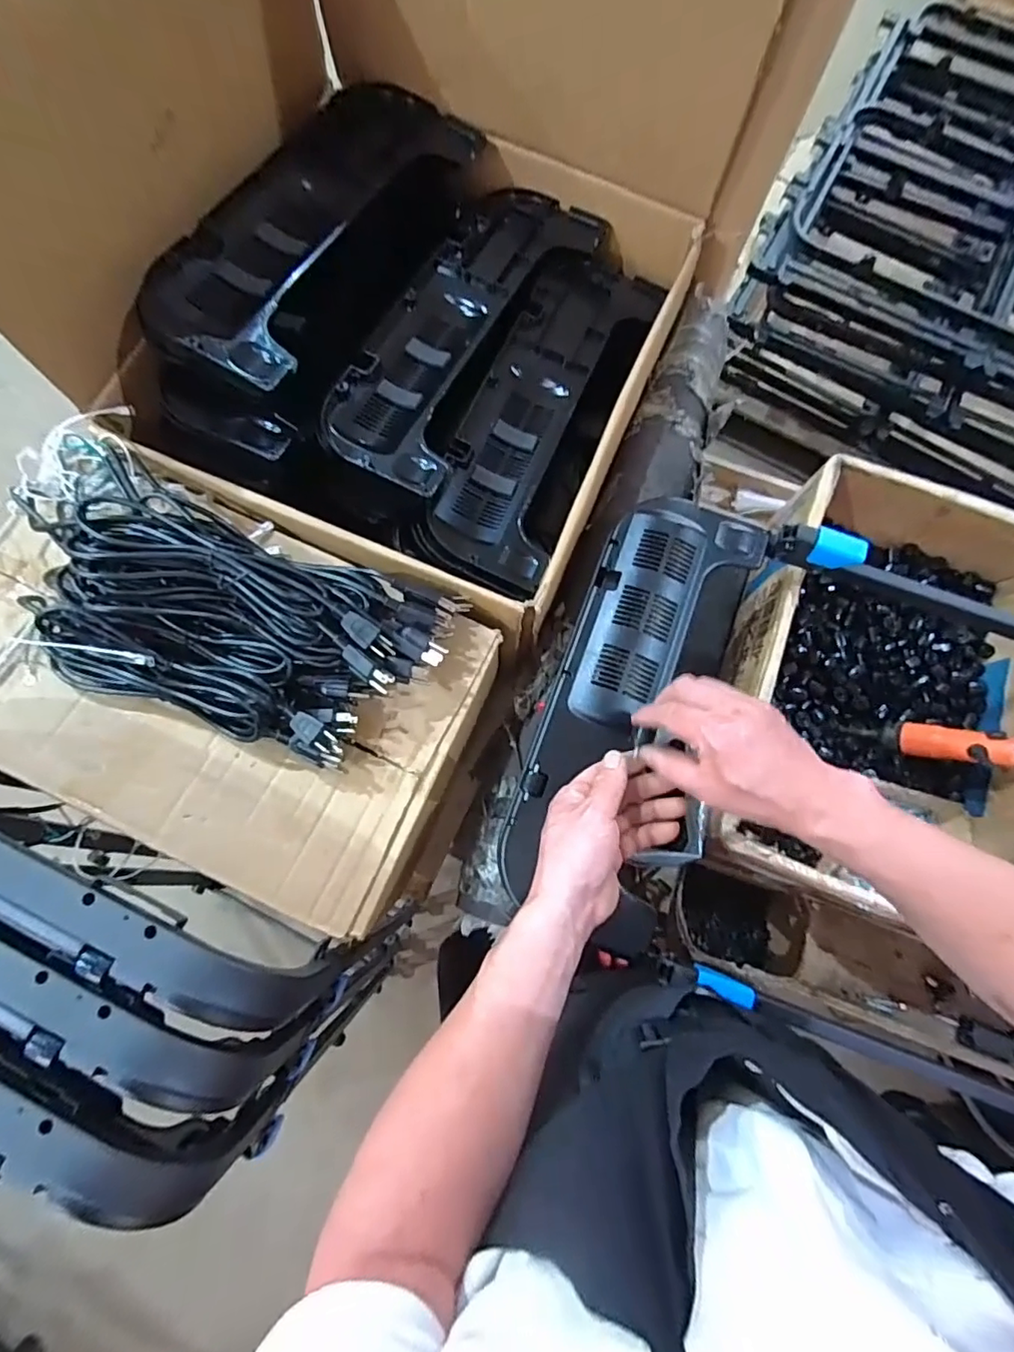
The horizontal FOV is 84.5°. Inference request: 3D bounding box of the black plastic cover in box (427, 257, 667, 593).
[{"bbox_3d":[0.054,-0.347,0.703,0.149,0.031,0.492,22,78,4],"label":"black plastic cover in box"}]

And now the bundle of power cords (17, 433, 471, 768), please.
[{"bbox_3d":[-0.306,-0.070,0.549,0.471,0.101,0.223,24,78,5],"label":"bundle of power cords"}]

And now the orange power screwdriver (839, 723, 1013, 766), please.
[{"bbox_3d":[0.556,0.083,0.693,0.037,0.244,0.040,31,74,-36],"label":"orange power screwdriver"}]

